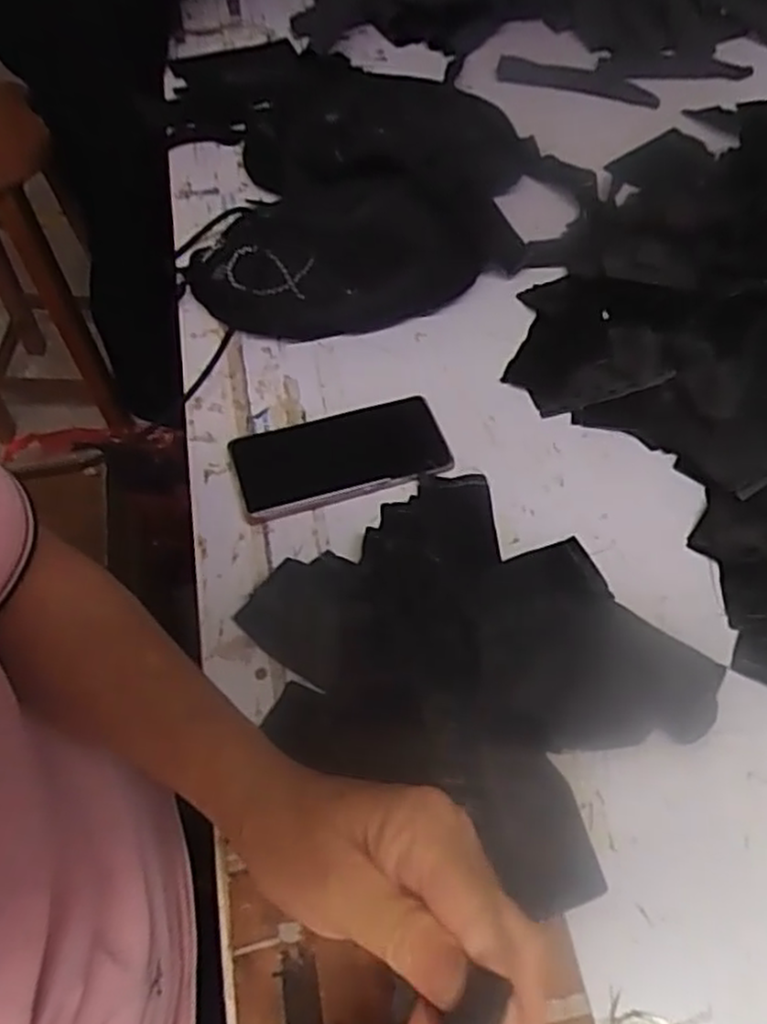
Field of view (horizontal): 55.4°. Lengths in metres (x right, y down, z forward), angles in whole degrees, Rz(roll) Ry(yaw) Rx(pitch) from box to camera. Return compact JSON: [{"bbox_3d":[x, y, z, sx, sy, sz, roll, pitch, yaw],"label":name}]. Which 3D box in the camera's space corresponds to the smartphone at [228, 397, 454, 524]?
[{"bbox_3d":[-0.033,-0.042,0.558,0.159,0.013,0.074,-14,59,-12],"label":"smartphone"}]

